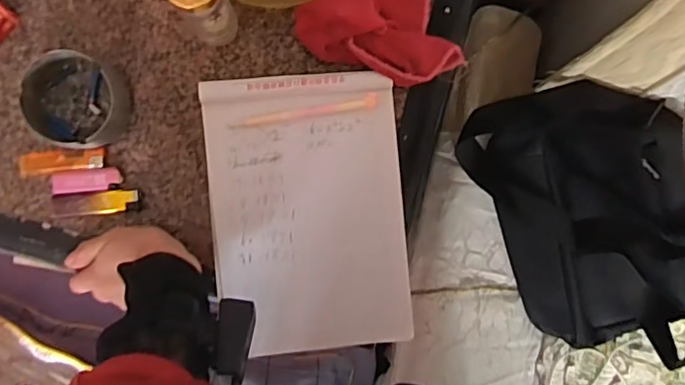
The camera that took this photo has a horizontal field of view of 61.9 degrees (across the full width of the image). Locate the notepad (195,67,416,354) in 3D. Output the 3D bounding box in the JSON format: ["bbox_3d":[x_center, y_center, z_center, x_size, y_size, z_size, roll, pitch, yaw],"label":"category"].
[{"bbox_3d":[-0.033,0.023,0.572,0.186,0.011,0.271,-5,95,-3],"label":"notepad"}]

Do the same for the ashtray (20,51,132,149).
[{"bbox_3d":[-0.251,-0.086,0.539,0.085,0.041,0.085,0,93,-6],"label":"ashtray"}]

